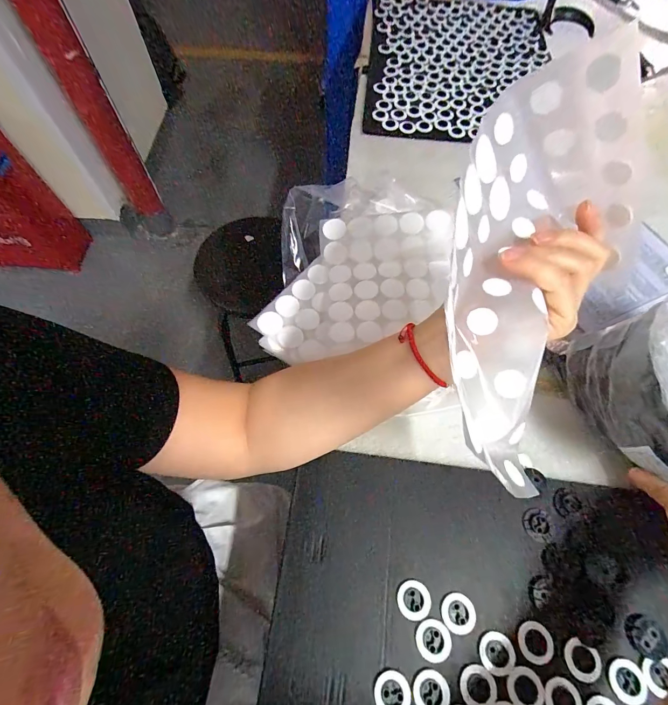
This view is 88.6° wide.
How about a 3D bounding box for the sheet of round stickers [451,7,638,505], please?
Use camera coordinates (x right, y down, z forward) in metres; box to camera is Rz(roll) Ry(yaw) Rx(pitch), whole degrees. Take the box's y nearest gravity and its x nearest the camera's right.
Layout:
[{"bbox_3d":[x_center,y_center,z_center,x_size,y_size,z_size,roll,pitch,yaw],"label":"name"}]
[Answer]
[{"bbox_3d":[0.131,-0.046,0.231,0.120,0.071,0.262,15,89,6],"label":"sheet of round stickers"}]

